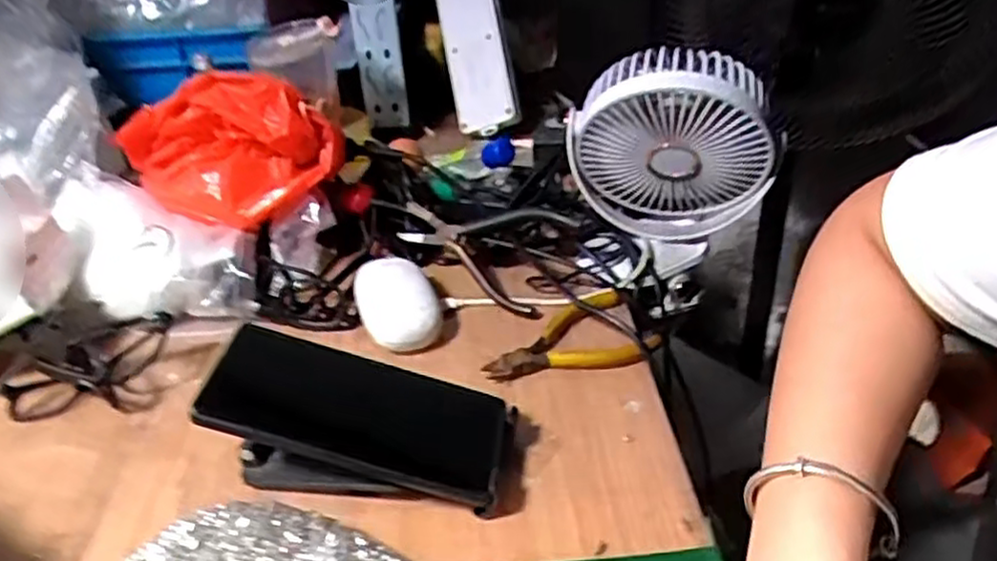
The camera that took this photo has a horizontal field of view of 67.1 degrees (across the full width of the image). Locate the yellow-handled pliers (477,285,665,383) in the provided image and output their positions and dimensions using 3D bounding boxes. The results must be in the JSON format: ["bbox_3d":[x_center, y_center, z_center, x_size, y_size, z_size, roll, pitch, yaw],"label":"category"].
[{"bbox_3d":[0.045,0.037,0.531,0.117,0.017,0.073,-9,33,-9],"label":"yellow-handled pliers"}]

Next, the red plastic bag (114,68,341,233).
[{"bbox_3d":[-0.224,-0.107,0.601,0.187,0.103,0.065,-1,33,5],"label":"red plastic bag"}]

